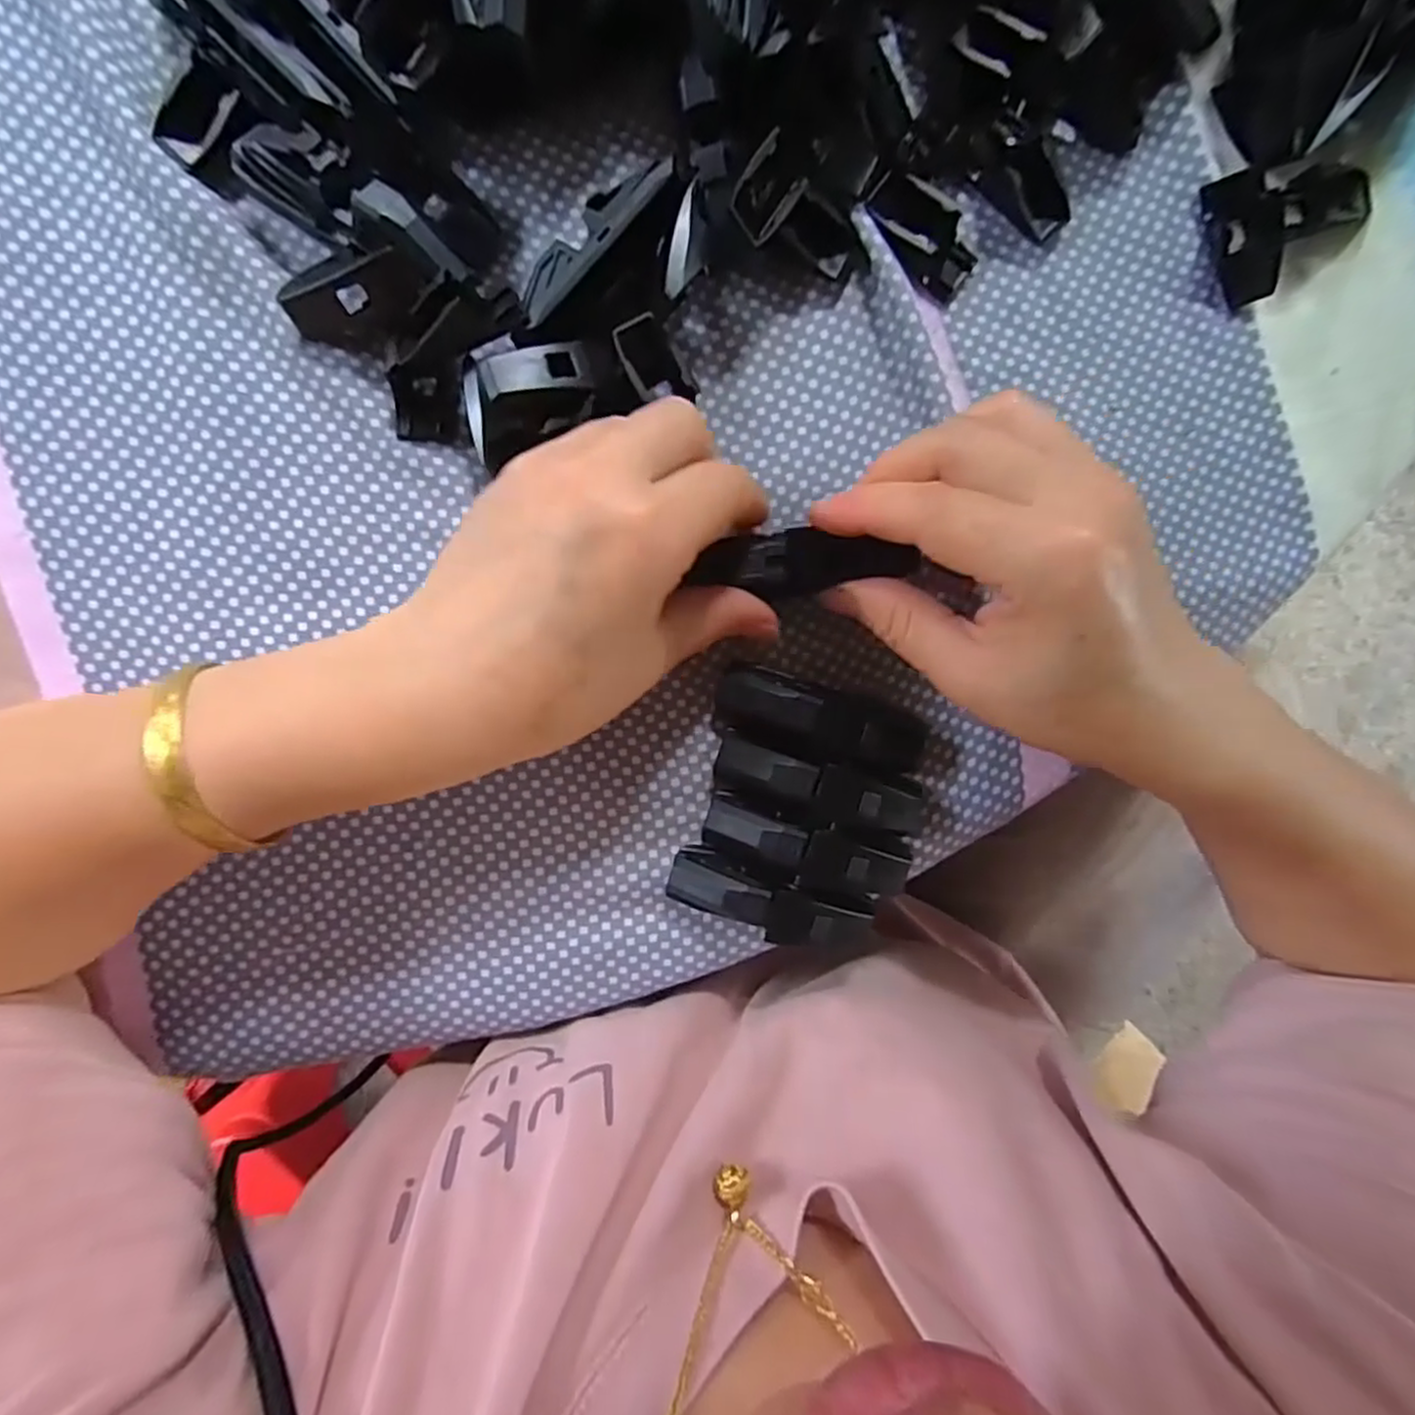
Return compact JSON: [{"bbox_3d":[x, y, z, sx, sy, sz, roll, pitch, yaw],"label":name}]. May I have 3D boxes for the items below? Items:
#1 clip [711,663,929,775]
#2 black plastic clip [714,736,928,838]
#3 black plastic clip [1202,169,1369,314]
[{"bbox_3d":[0.041,0.005,0.243,0.076,0.018,0.025,13,94,-5],"label":"clip"},{"bbox_3d":[0.041,0.030,0.244,0.077,0.019,0.024,14,94,-5],"label":"black plastic clip"},{"bbox_3d":[0.199,-0.170,0.245,0.055,0.012,0.040,-29,96,-1],"label":"black plastic clip"}]

